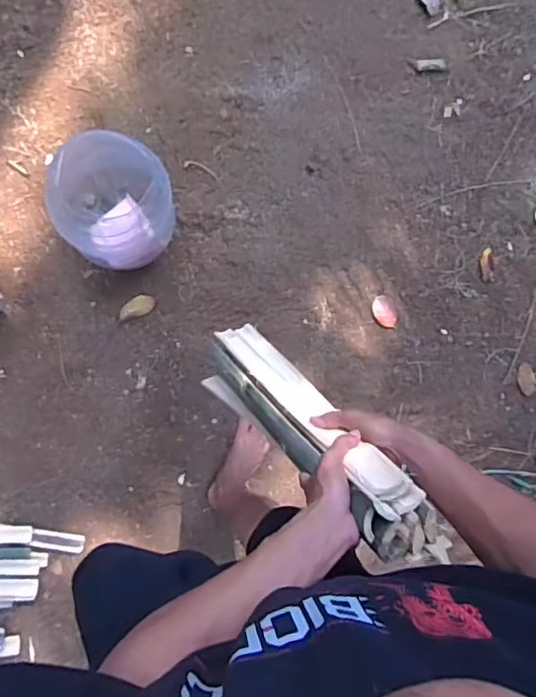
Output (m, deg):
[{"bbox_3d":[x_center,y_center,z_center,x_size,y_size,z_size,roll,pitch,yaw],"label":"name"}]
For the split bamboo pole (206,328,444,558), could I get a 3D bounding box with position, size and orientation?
[{"bbox_3d":[0.019,0.086,0.873,0.129,0.738,0.085,-39,113,-5],"label":"split bamboo pole"}]

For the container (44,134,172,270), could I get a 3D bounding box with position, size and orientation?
[{"bbox_3d":[-0.330,-0.308,1.258,0.229,0.347,0.235,-10,92,-10],"label":"container"}]

